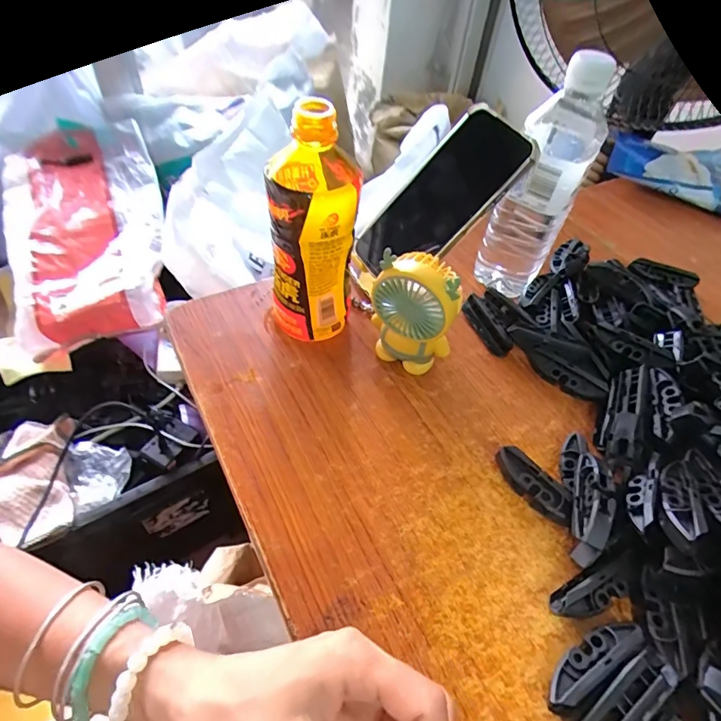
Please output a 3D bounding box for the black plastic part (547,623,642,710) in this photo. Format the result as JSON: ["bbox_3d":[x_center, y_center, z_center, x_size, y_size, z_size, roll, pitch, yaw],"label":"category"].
[{"bbox_3d":[0.134,0.176,0.268,0.069,0.025,0.018,-22,56,-22],"label":"black plastic part"}]

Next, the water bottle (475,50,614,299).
[{"bbox_3d":[0.160,-0.149,0.416,0.061,0.211,0.058,25,52,15],"label":"water bottle"}]

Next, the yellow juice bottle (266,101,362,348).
[{"bbox_3d":[-0.039,-0.105,0.375,0.066,0.185,0.076,-2,50,-8],"label":"yellow juice bottle"}]

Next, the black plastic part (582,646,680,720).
[{"bbox_3d":[0.146,0.193,0.256,0.071,0.023,0.022,-26,57,-25],"label":"black plastic part"}]

